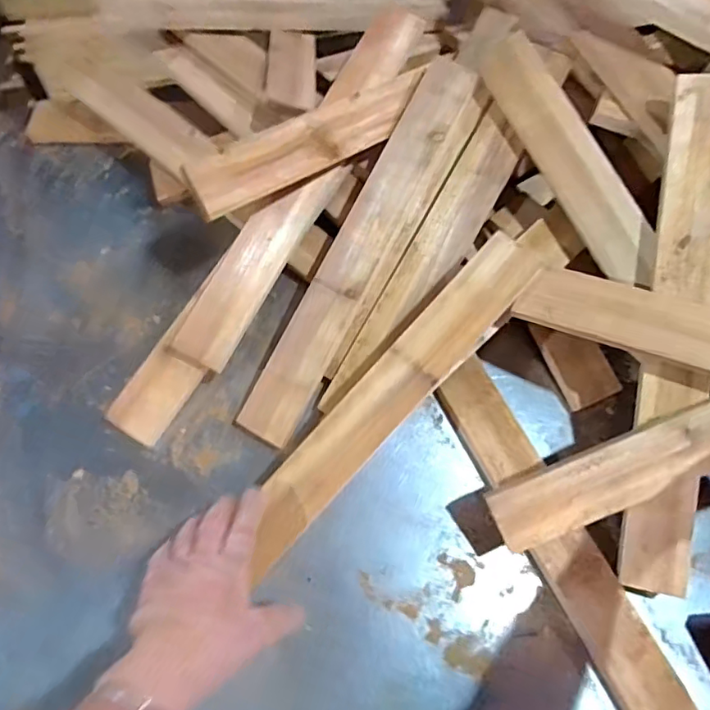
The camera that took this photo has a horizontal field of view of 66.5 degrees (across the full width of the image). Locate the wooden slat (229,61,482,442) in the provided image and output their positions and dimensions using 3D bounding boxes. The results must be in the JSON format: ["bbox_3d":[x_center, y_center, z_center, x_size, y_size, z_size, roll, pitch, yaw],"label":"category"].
[{"bbox_3d":[0.007,-0.125,0.617,0.061,0.019,0.480,27,84,9],"label":"wooden slat"}]

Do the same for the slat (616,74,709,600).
[{"bbox_3d":[0.322,-0.022,0.534,0.061,0.011,0.508,7,89,14],"label":"slat"}]

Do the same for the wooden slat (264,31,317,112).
[{"bbox_3d":[-0.088,-0.542,0.806,0.063,0.021,0.564,5,57,-12],"label":"wooden slat"}]

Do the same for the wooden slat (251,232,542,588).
[{"bbox_3d":[0.034,0.038,0.537,0.062,0.019,0.393,41,85,14],"label":"wooden slat"}]

